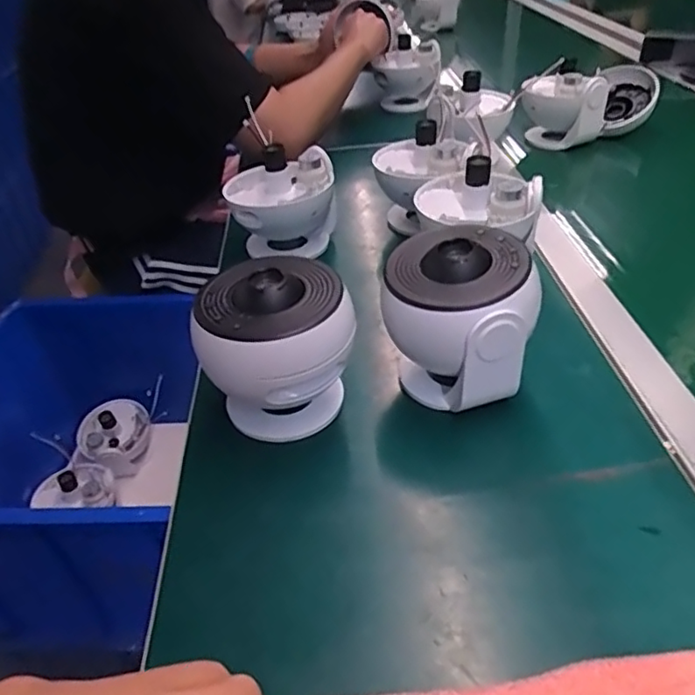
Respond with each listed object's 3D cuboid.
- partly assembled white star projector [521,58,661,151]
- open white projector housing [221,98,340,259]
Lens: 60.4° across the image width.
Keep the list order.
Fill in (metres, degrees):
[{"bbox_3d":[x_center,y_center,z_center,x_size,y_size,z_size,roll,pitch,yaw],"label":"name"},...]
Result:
[{"bbox_3d":[0.350,-0.350,0.876,0.191,0.108,0.096,-19,41,-17],"label":"partly assembled white star projector"},{"bbox_3d":[-0.073,-0.161,0.667,0.119,0.118,0.117,-6,39,-1],"label":"open white projector housing"}]

